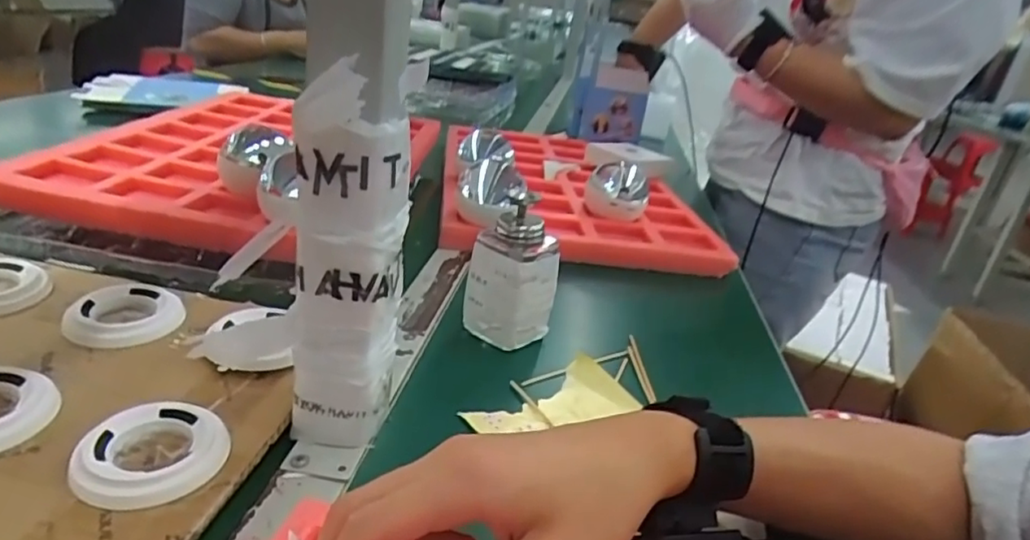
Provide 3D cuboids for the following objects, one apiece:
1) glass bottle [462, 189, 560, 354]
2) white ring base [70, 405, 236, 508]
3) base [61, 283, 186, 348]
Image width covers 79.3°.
[{"bbox_3d":[0.001,0.006,0.495,0.053,0.104,0.058,25,25,35],"label":"glass bottle"},{"bbox_3d":[-0.189,0.093,0.324,0.069,0.016,0.061,0,25,-20],"label":"white ring base"},{"bbox_3d":[-0.273,0.030,0.436,0.070,0.019,0.067,-7,28,-34],"label":"base"}]

